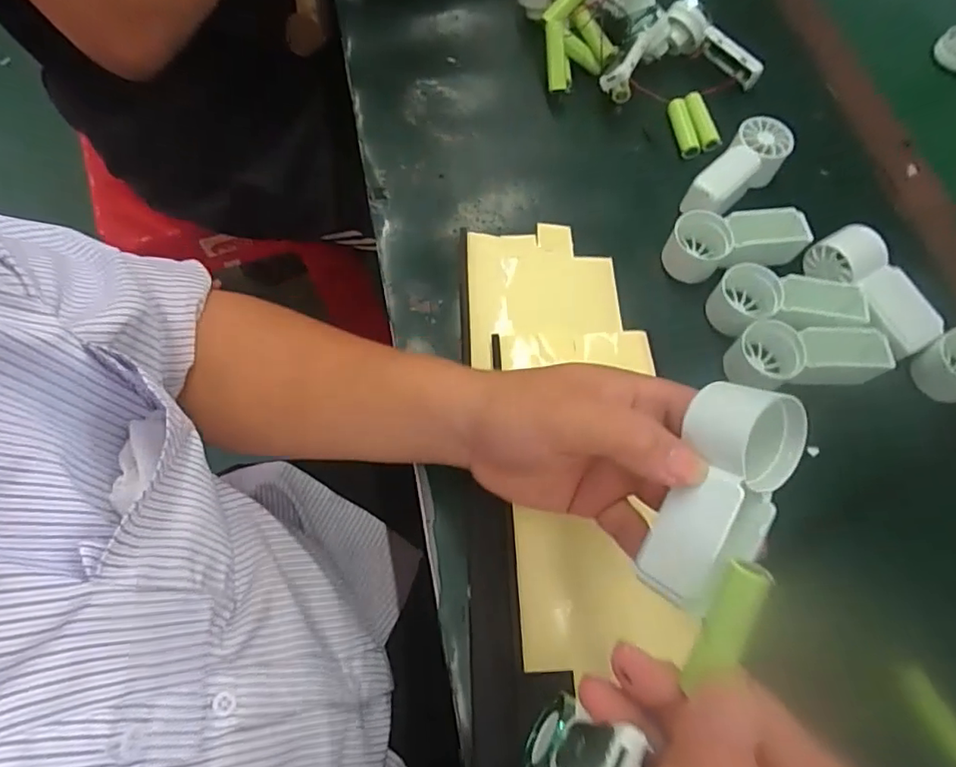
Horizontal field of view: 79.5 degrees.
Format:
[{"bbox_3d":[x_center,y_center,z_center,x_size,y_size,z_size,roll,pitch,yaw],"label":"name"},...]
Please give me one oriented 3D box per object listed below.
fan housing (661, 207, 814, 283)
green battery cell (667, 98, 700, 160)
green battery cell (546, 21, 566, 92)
[{"bbox_3d":[0.180,-0.095,0.402,0.096,0.030,0.043,-1,67,-3],"label":"fan housing"},{"bbox_3d":[0.162,-0.201,0.457,0.017,0.016,0.051,-8,67,-6],"label":"green battery cell"},{"bbox_3d":[0.062,-0.261,0.457,0.014,0.013,0.051,-6,101,-6],"label":"green battery cell"}]

